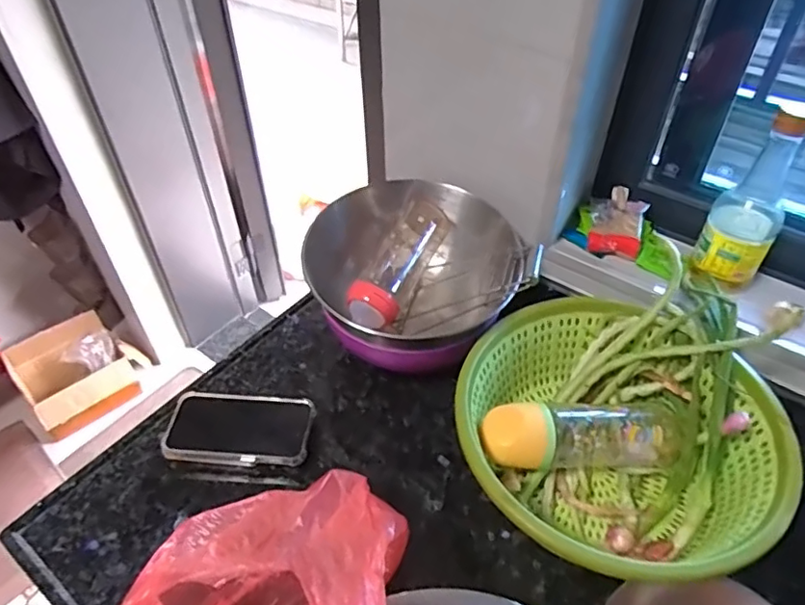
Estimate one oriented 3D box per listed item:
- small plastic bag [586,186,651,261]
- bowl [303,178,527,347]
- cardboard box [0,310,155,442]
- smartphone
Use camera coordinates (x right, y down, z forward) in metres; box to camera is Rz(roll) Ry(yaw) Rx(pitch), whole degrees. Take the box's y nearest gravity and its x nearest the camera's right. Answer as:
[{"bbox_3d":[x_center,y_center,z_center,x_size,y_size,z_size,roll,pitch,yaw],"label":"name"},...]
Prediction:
[{"bbox_3d":[0.261,-0.099,0.701,0.063,0.039,0.086,9,46,10],"label":"small plastic bag"},{"bbox_3d":[0.026,-0.040,0.691,0.230,0.122,0.196,21,49,20],"label":"bowl"},{"bbox_3d":[-0.895,0.187,1.603,0.179,0.225,0.302,31,53,28],"label":"cardboard box"},{"bbox_3d":[-0.176,0.135,0.627,0.153,0.017,0.082,5,54,1],"label":"smartphone"}]

